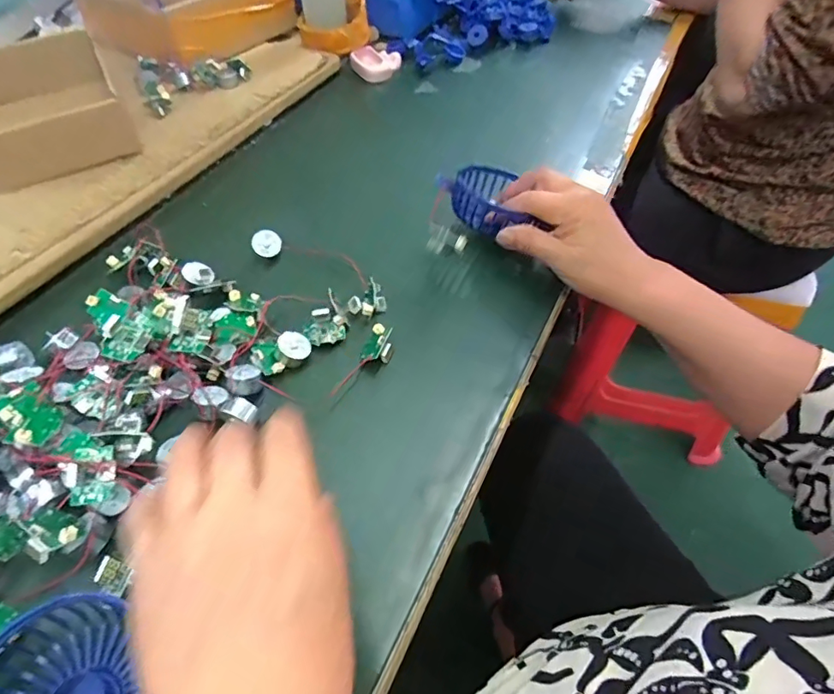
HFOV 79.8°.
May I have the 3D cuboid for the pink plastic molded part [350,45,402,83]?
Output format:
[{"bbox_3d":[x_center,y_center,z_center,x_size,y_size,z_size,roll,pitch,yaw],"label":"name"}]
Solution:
[{"bbox_3d":[-0.051,-0.362,0.633,0.056,0.022,0.044,-35,59,-23],"label":"pink plastic molded part"}]

